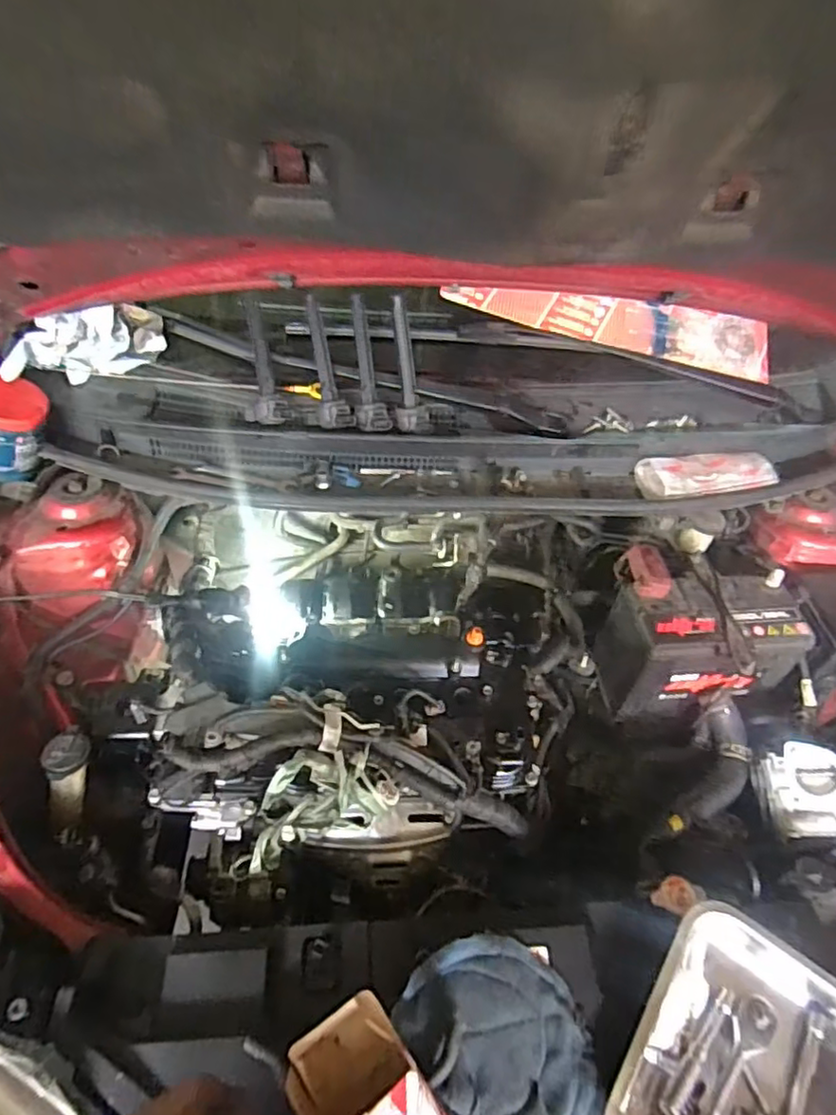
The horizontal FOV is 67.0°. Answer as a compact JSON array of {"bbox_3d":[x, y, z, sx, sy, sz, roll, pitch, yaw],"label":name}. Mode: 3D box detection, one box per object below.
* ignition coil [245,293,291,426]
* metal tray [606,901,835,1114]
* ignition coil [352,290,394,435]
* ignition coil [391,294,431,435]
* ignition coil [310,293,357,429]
[{"bbox_3d":[-0.210,-0.263,0.842,0.057,0.165,0.041,-10,18,-16],"label":"ignition coil"},{"bbox_3d":[0.297,0.470,0.576,0.191,0.050,0.270,29,49,21],"label":"metal tray"},{"bbox_3d":[-0.068,-0.250,0.826,0.045,0.167,0.029,-10,13,-16],"label":"ignition coil"},{"bbox_3d":[-0.011,-0.250,0.827,0.052,0.169,0.030,-18,28,-22],"label":"ignition coil"},{"bbox_3d":[-0.128,-0.256,0.838,0.047,0.173,0.038,-14,7,-19],"label":"ignition coil"}]

